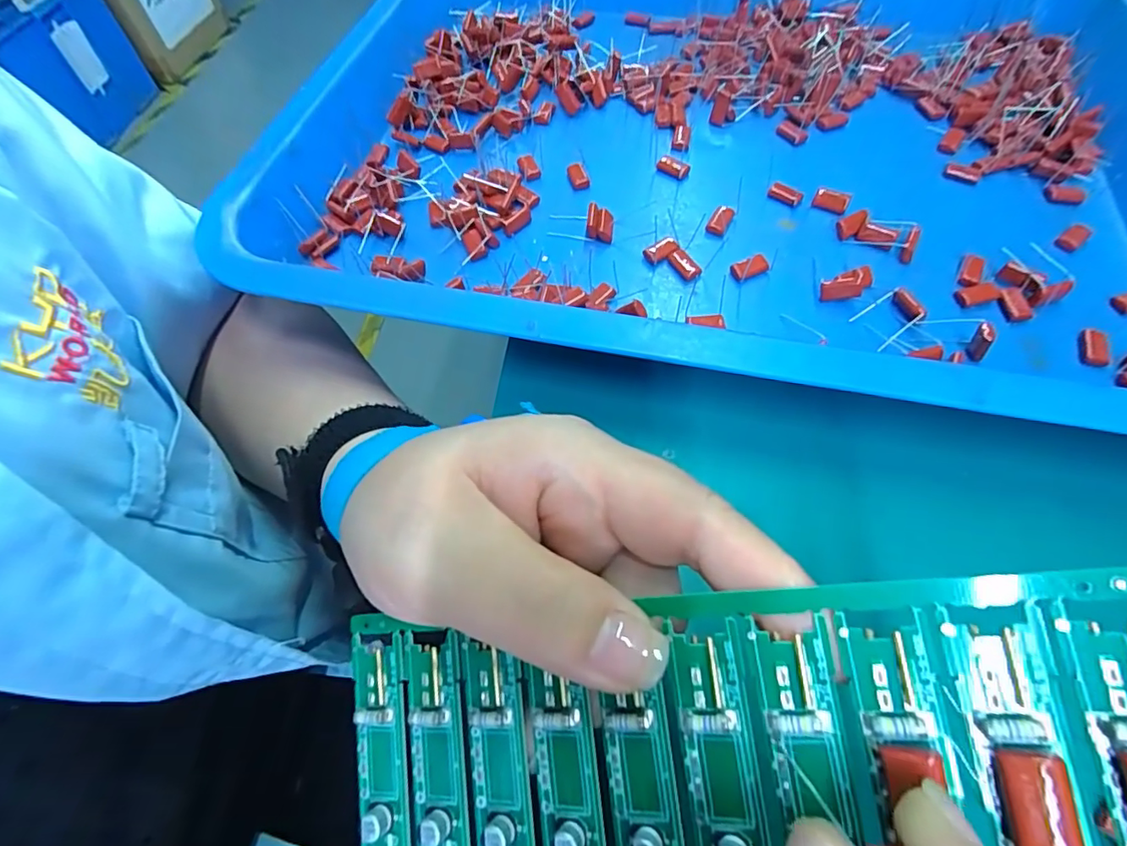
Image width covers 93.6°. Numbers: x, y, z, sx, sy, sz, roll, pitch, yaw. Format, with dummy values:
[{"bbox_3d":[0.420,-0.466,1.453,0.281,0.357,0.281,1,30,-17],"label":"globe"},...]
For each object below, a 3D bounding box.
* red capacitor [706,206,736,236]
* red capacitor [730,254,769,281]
[{"bbox_3d":[0.075,-0.097,0.253,0.009,0.004,0.017,28,64,15],"label":"red capacitor"},{"bbox_3d":[0.084,-0.070,0.240,0.017,0.006,0.008,-21,63,-12],"label":"red capacitor"}]

